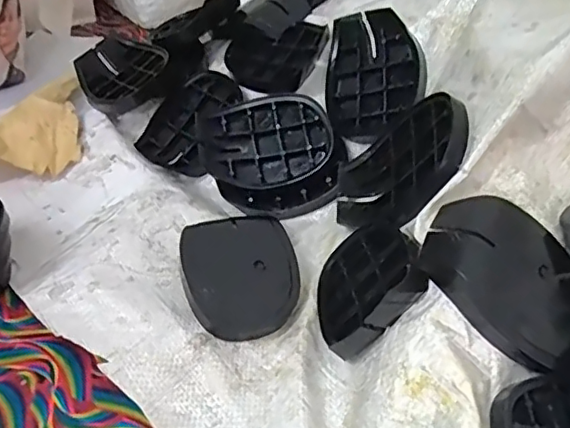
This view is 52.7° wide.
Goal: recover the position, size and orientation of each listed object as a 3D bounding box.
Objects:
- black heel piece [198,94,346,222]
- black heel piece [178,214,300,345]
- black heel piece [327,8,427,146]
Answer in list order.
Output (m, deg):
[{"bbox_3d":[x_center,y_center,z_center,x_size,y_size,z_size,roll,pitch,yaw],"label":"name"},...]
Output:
[{"bbox_3d":[-0.012,-0.053,0.512,0.119,0.020,0.113,-14,72,10],"label":"black heel piece"},{"bbox_3d":[-0.033,0.041,0.435,0.087,0.025,0.098,-11,47,-12],"label":"black heel piece"},{"bbox_3d":[0.077,-0.123,0.510,0.087,0.017,0.127,-11,66,25],"label":"black heel piece"}]

